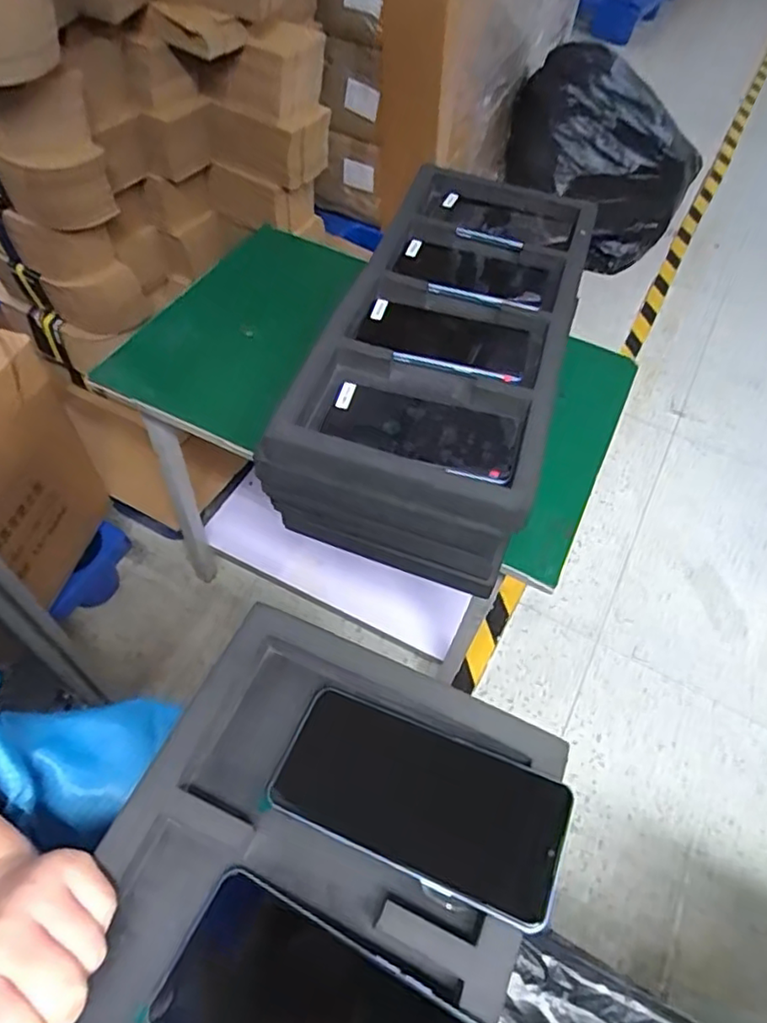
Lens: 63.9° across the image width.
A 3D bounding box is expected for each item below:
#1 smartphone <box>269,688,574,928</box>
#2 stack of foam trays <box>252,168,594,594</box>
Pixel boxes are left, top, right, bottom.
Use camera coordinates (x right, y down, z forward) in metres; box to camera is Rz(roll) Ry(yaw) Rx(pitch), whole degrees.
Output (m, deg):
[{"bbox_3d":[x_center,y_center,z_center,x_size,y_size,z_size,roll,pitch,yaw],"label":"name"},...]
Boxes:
[{"bbox_3d":[0.019,0.163,0.353,0.163,0.005,0.075,16,57,19],"label":"smartphone"},{"bbox_3d":[0.073,-0.171,0.684,0.224,0.155,0.494,17,56,7],"label":"stack of foam trays"}]

